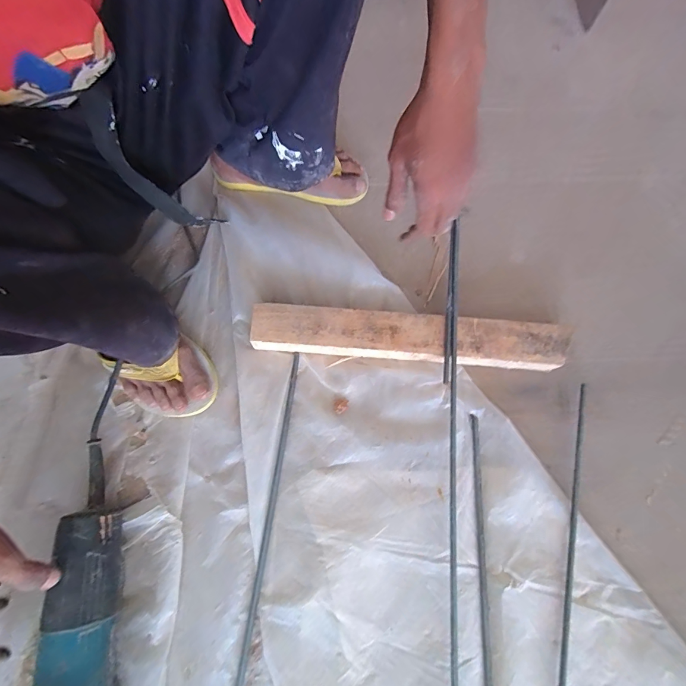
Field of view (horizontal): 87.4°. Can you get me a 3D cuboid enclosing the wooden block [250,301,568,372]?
[{"bbox_3d":[0.085,-0.008,0.466,0.394,0.034,0.058,3,72,0],"label":"wooden block"}]

